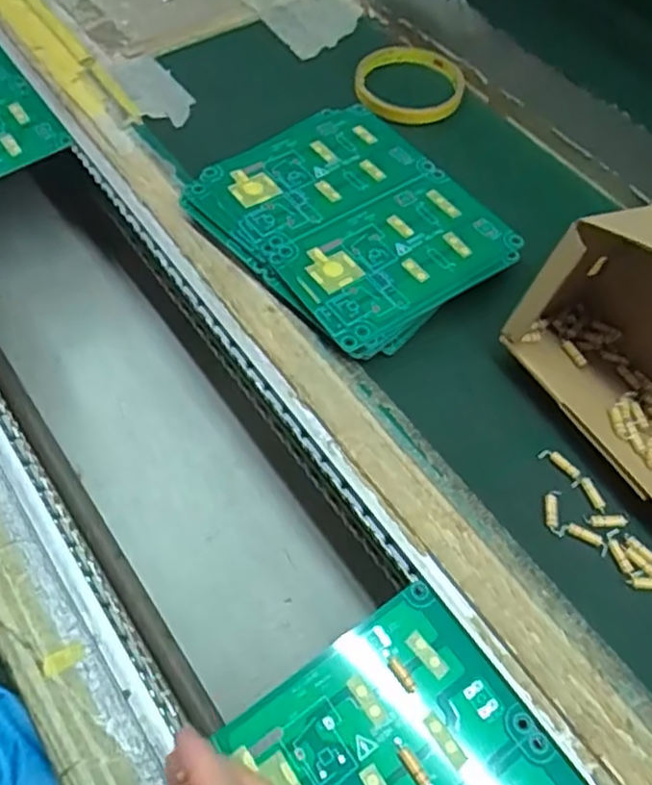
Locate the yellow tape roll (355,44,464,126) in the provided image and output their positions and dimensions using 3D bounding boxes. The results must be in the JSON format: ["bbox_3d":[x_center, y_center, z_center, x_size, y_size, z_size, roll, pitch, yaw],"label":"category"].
[{"bbox_3d":[0.066,-0.243,0.535,0.083,0.014,0.079,0,60,0],"label":"yellow tape roll"}]

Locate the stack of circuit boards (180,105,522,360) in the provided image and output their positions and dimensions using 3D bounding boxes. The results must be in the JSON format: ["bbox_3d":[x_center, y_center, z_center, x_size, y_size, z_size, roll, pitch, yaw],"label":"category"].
[{"bbox_3d":[0.017,-0.112,0.443,0.151,0.025,0.177,-34,66,-18],"label":"stack of circuit boards"}]

